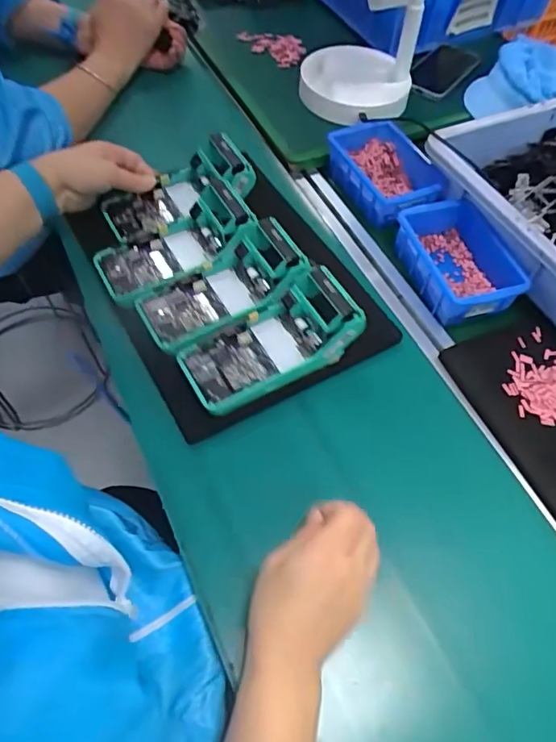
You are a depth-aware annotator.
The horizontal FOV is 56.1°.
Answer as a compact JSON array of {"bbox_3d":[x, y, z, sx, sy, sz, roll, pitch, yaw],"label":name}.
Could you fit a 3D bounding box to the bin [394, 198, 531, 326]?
[{"bbox_3d":[0.214,-0.129,0.613,0.111,0.048,0.153,-20,61,-14],"label":"bin"}]

